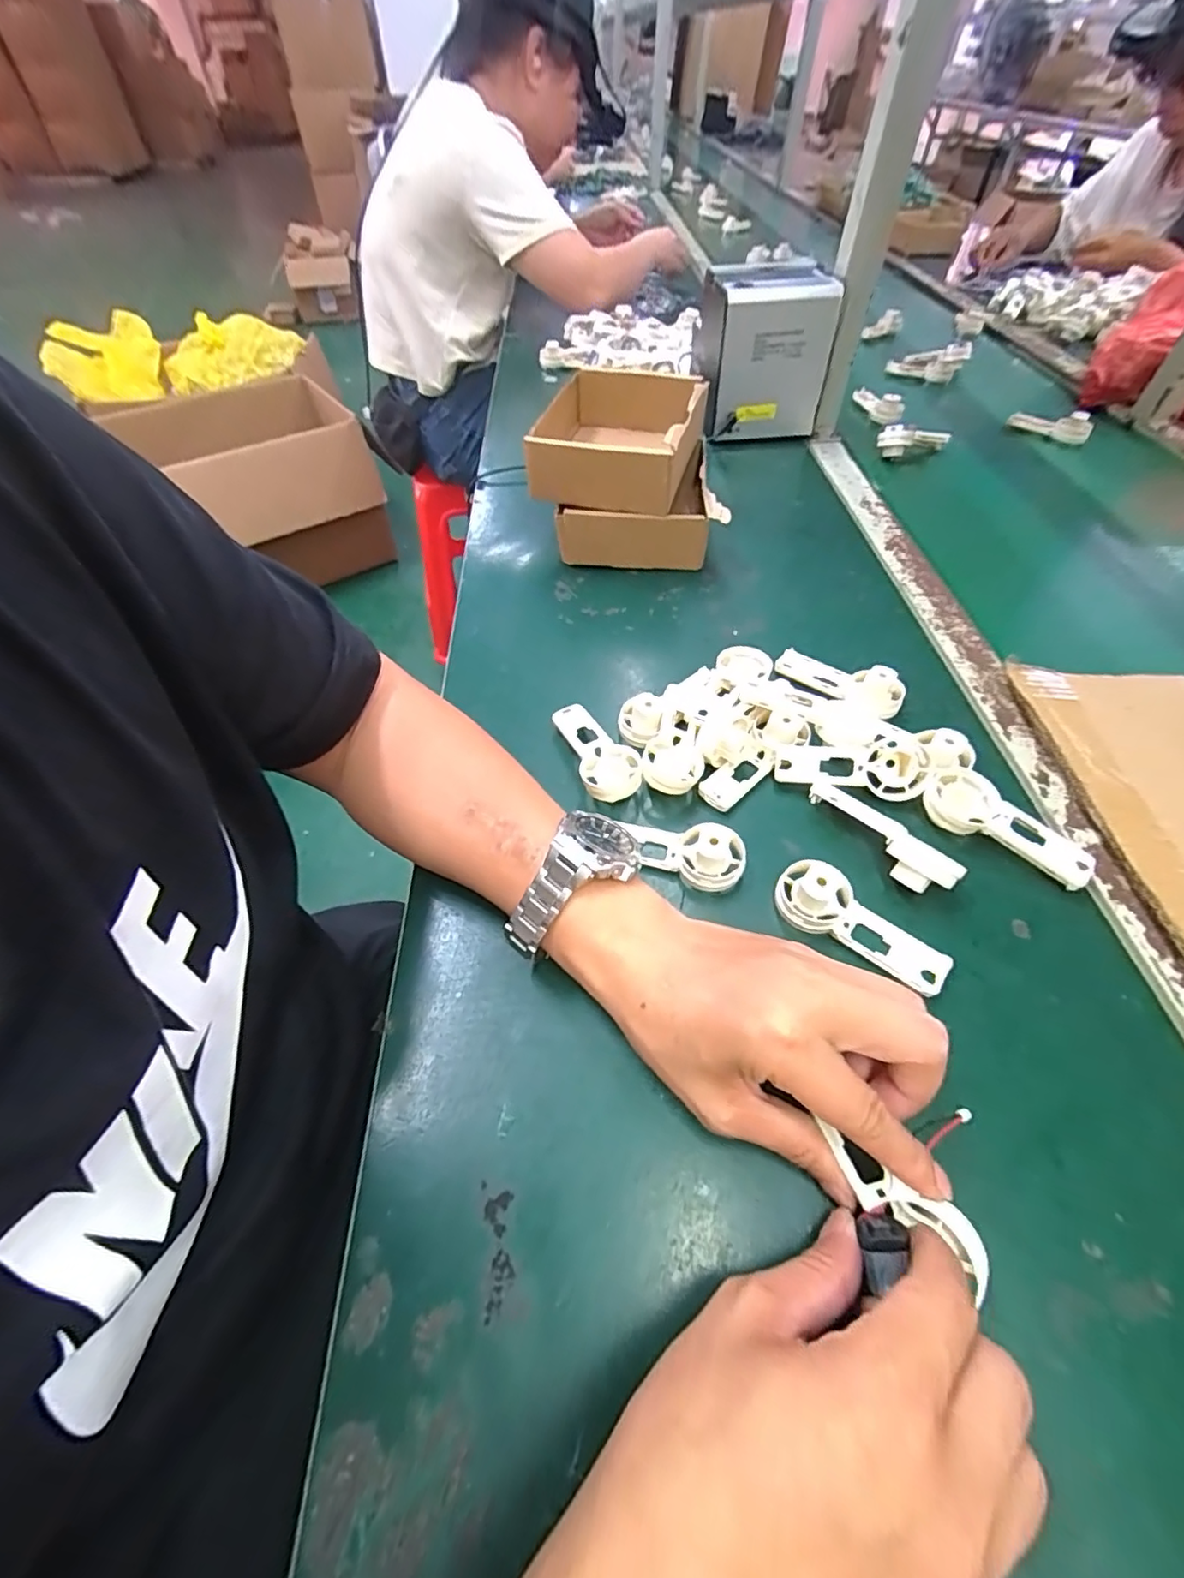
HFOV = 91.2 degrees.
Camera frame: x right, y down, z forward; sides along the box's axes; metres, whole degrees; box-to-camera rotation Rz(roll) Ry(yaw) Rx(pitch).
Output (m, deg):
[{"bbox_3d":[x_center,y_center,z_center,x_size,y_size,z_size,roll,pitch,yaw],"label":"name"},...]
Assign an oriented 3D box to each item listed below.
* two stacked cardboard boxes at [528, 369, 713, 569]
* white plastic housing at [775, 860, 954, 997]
[{"bbox_3d":[0.034,-0.308,0.561,0.163,0.111,0.182,5,52,7],"label":"two stacked cardboard boxes"},{"bbox_3d":[0.147,0.072,0.315,0.093,0.028,0.034,27,58,22],"label":"white plastic housing"}]

